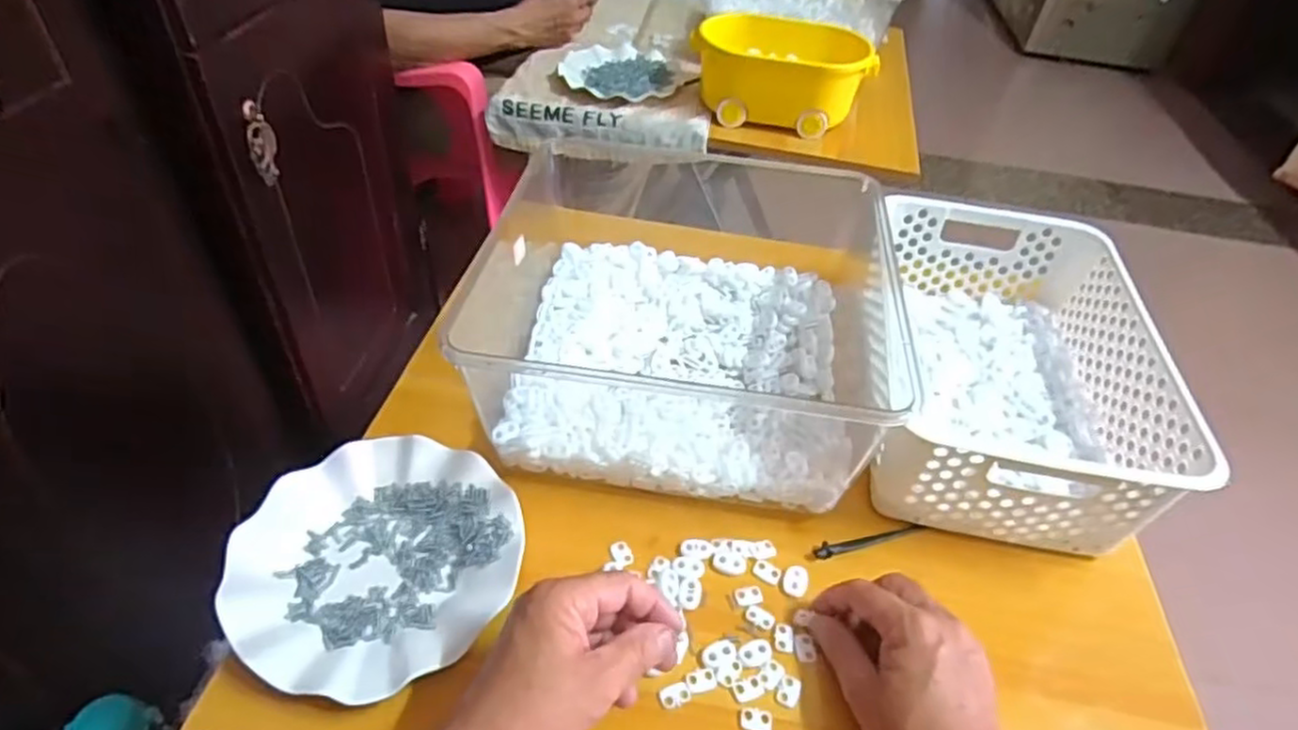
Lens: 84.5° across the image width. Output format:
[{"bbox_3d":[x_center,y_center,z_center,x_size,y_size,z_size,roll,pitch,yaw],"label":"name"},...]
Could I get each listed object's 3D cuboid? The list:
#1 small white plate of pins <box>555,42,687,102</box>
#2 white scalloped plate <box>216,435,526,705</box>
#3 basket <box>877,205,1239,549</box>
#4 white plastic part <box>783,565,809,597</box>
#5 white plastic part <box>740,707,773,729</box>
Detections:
[{"bbox_3d":[-0.047,-0.438,1.079,0.172,0.029,0.194,-12,46,-18],"label":"small white plate of pins"},{"bbox_3d":[-0.178,0.129,0.477,0.179,0.022,0.178,3,43,-3],"label":"white scalloped plate"},{"bbox_3d":[0.290,-0.006,0.586,0.193,0.098,0.302,12,44,7],"label":"basket"},{"bbox_3d":[0.102,0.149,0.495,0.017,0.004,0.024,20,45,14],"label":"white plastic part"},{"bbox_3d":[0.065,0.213,0.428,0.019,0.004,0.013,11,44,6],"label":"white plastic part"}]

